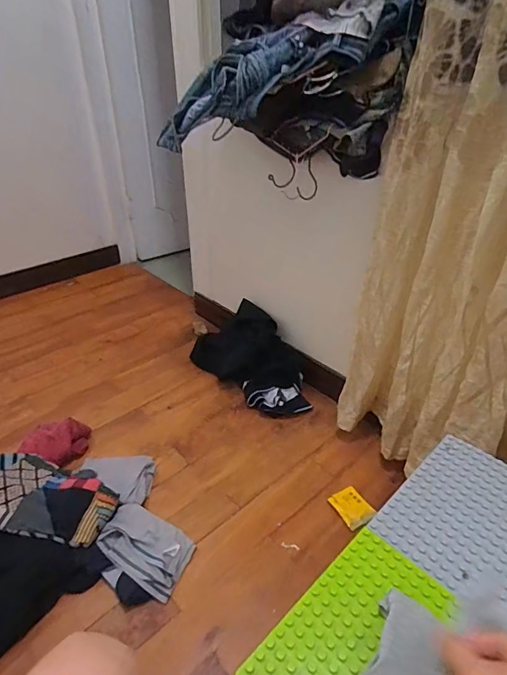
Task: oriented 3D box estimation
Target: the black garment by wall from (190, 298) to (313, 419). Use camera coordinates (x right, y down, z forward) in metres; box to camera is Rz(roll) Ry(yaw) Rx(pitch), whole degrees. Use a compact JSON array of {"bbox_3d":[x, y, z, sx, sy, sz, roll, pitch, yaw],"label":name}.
[{"bbox_3d":[-0.007,0.053,1.313,0.412,0.197,0.191,28,44,35],"label":"black garment by wall"}]

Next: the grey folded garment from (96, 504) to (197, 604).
[{"bbox_3d":[-0.223,0.432,0.859,0.185,0.024,0.134,27,45,11],"label":"grey folded garment"}]

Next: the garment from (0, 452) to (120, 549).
[{"bbox_3d":[-0.520,0.322,0.897,0.446,0.082,0.197,14,35,-1],"label":"garment"}]

